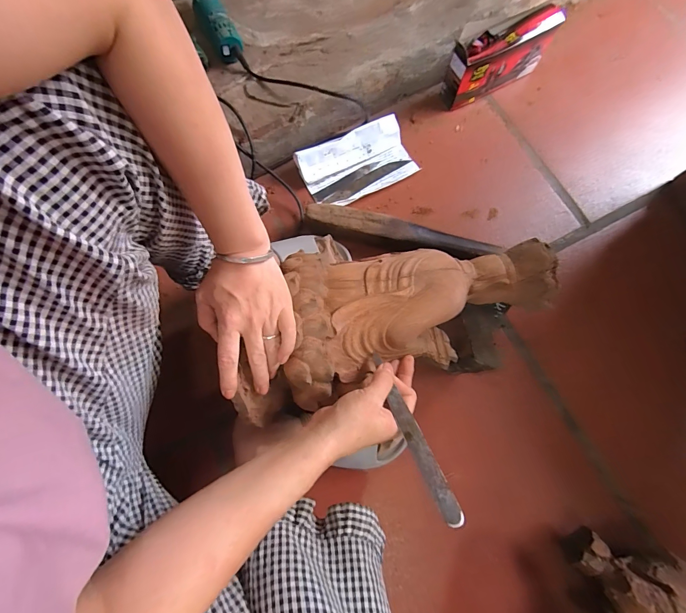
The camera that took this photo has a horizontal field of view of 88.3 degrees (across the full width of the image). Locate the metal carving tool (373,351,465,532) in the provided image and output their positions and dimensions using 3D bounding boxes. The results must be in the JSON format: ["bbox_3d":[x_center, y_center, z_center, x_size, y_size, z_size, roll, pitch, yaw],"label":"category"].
[{"bbox_3d":[0.067,0.123,0.355,0.019,0.007,0.177,-17,53,-12],"label":"metal carving tool"}]

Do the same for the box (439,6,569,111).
[{"bbox_3d":[0.314,-0.504,0.719,0.238,0.120,0.061,-29,76,-11],"label":"box"}]

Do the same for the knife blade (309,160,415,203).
[{"bbox_3d":[0.036,-0.251,0.696,0.195,0.007,0.048,-33,70,-10],"label":"knife blade"}]

